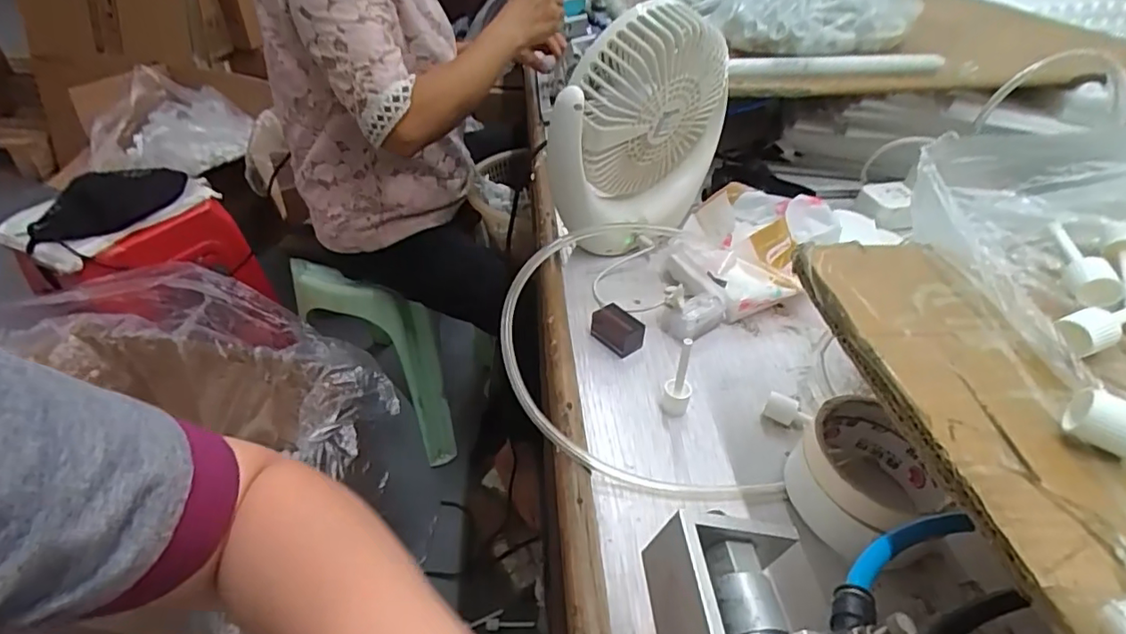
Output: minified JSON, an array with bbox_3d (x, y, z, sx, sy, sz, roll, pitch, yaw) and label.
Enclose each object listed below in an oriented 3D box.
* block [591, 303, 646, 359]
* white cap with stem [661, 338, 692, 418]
[{"bbox_3d":[0.043,0.010,0.458,0.024,0.024,0.041,-28,48,-32],"label":"block"},{"bbox_3d":[0.082,0.040,0.396,0.020,0.060,0.018,23,33,31],"label":"white cap with stem"}]

